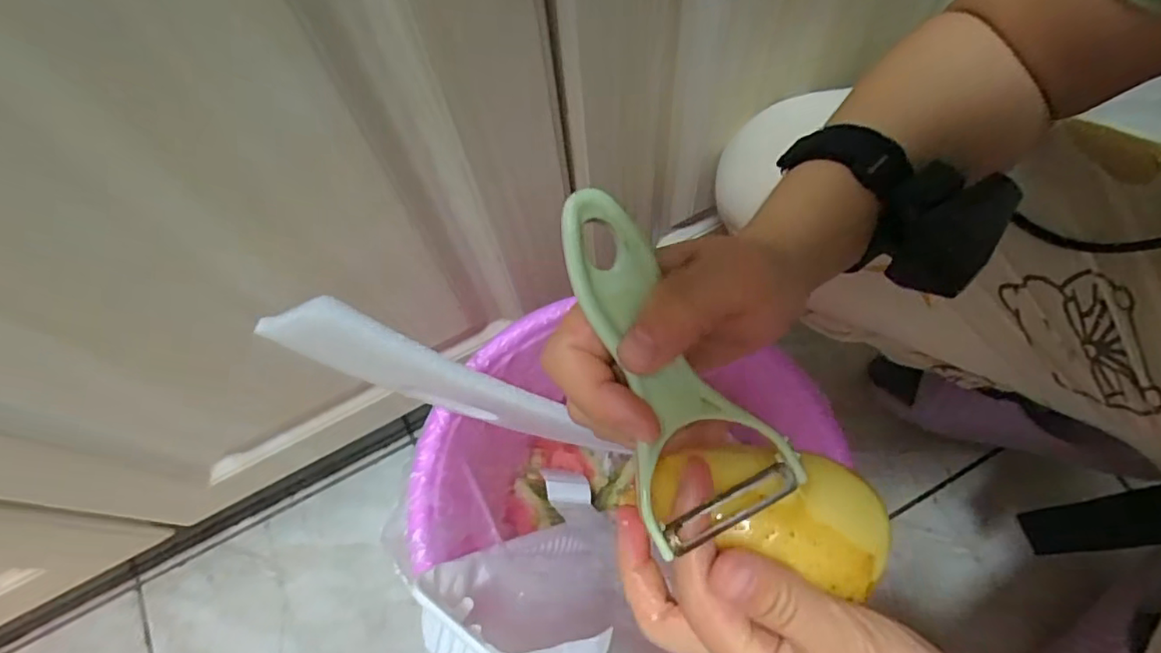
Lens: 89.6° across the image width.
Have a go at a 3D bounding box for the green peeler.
[{"bbox_3d":[0.025,0.013,0.199,0.053,0.012,0.121,-29,93,-10],"label":"green peeler"}]

